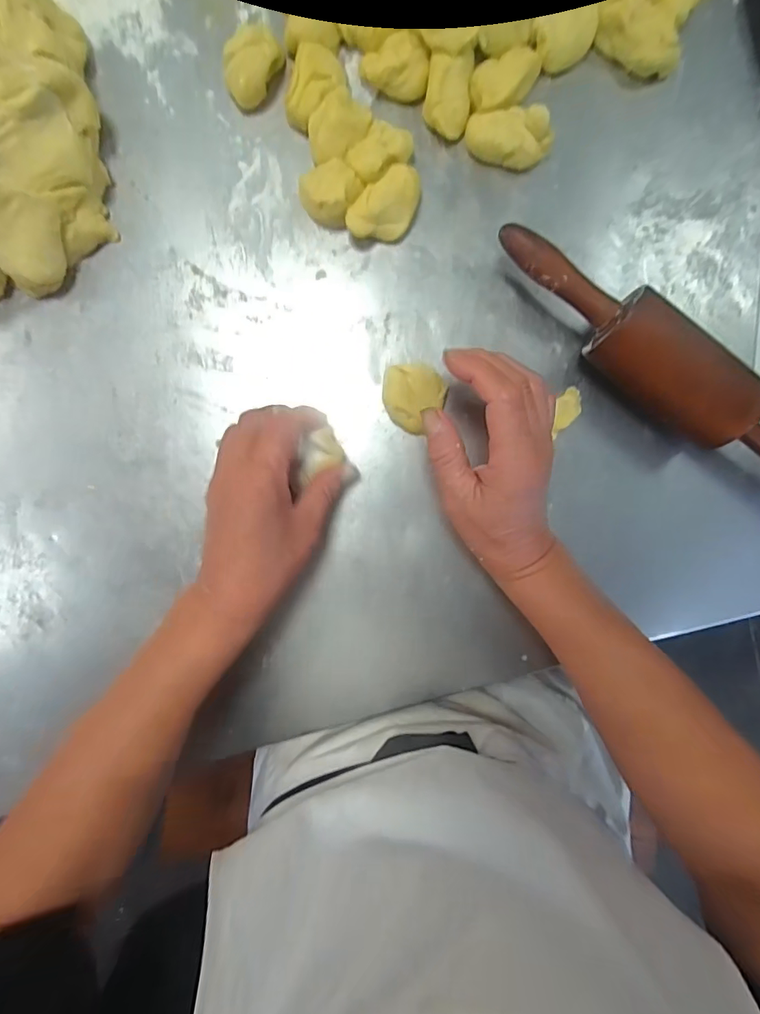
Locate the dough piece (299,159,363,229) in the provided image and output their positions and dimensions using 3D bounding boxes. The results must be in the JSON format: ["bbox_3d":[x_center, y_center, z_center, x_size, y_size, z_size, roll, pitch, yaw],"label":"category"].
[{"bbox_3d":[-0.035,-0.231,0.353,0.038,0.029,0.045,-42,91,2],"label":"dough piece"}]

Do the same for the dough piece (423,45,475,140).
[{"bbox_3d":[0.050,-0.299,0.349,0.032,0.030,0.053,4,92,0],"label":"dough piece"}]

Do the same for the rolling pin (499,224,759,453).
[{"bbox_3d":[0.215,-0.095,0.346,0.311,0.054,0.065,33,92,-1],"label":"rolling pin"}]

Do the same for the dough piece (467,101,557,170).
[{"bbox_3d":[0.094,-0.269,0.350,0.060,0.027,0.031,10,92,0],"label":"dough piece"}]

